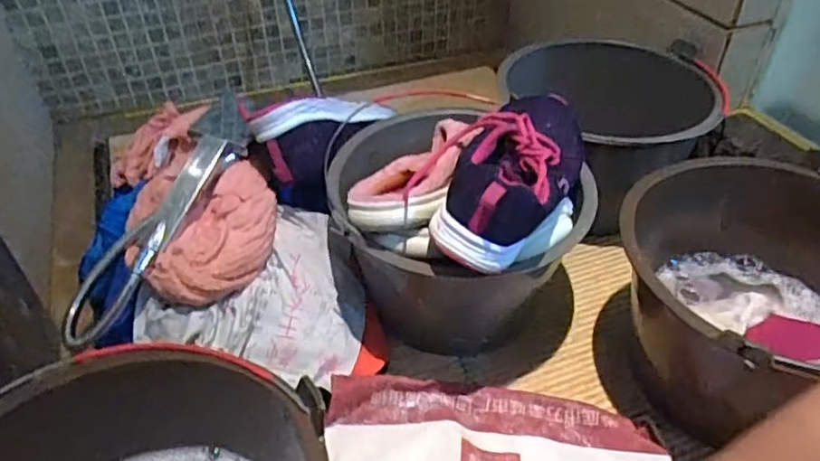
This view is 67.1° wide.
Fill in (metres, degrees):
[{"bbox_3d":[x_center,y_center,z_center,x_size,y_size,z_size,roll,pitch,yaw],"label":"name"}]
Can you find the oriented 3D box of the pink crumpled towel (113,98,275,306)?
[{"bbox_3d":[-0.260,-0.043,0.708,0.155,0.065,0.302,-24,46,-25],"label":"pink crumpled towel"}]

